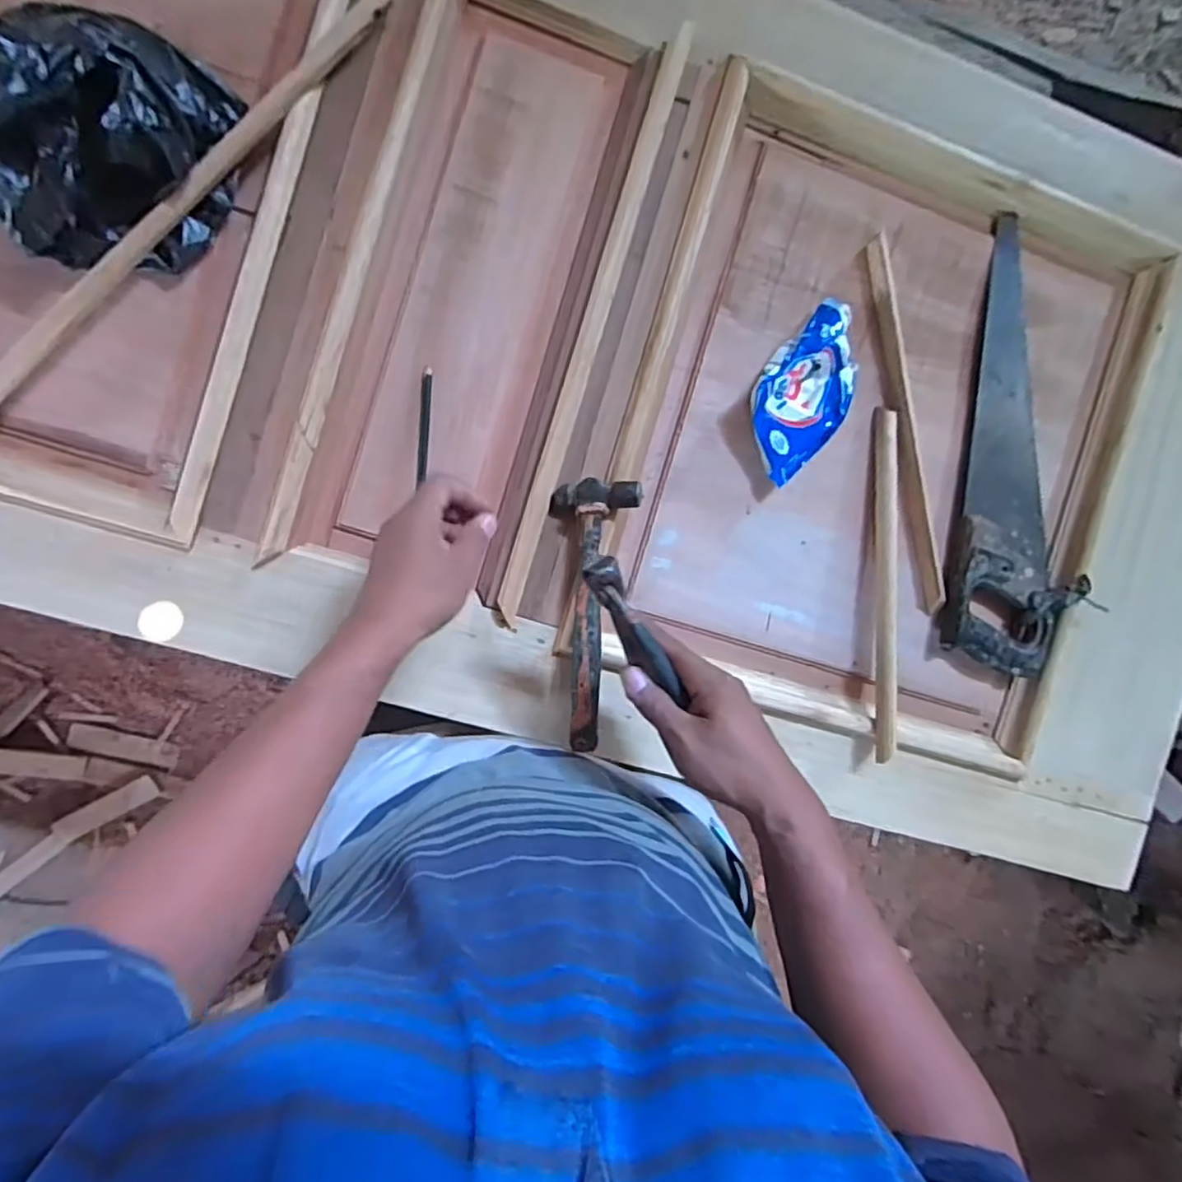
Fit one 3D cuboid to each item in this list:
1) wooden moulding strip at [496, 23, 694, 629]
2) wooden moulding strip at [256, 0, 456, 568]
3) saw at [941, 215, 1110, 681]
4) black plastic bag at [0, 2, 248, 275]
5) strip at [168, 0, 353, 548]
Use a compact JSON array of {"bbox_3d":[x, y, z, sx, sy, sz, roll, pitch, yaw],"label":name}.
[{"bbox_3d":[0.002,-0.244,0.614,0.024,0.012,0.559,17,90,-7],"label":"wooden moulding strip"},{"bbox_3d":[-0.204,-0.298,0.584,0.027,0.019,0.554,17,90,-7],"label":"wooden moulding strip"},{"bbox_3d":[0.457,-0.142,0.672,0.143,0.023,0.444,9,91,-7],"label":"saw"},{"bbox_3d":[-0.382,-0.348,0.520,0.144,0.105,0.191,22,89,-7],"label":"black plastic bag"},{"bbox_3d":[-0.278,-0.323,0.574,0.023,0.022,0.566,17,90,-7],"label":"strip"}]

